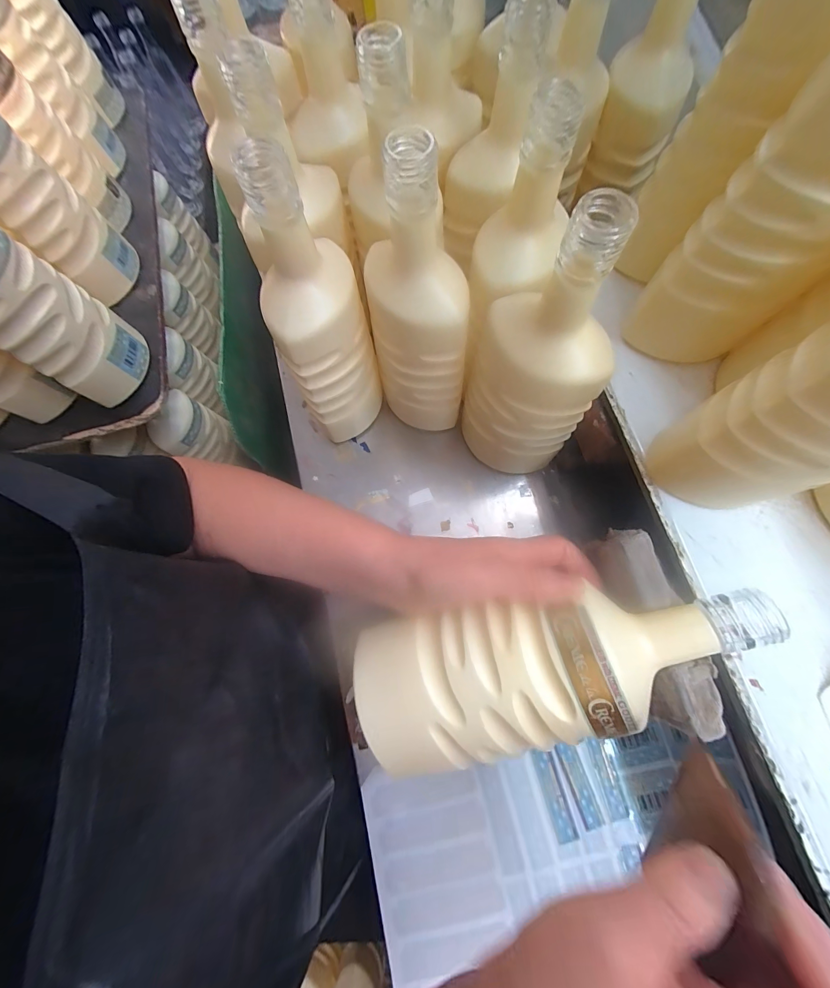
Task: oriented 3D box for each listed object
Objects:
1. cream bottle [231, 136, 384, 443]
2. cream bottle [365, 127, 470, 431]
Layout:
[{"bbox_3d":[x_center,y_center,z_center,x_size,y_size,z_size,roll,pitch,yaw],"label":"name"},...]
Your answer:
[{"bbox_3d":[-0.079,-0.129,0.312,0.080,0.251,0.073,-13,75,0],"label":"cream bottle"},{"bbox_3d":[-0.001,-0.143,0.312,0.078,0.246,0.087,-9,75,2],"label":"cream bottle"}]

